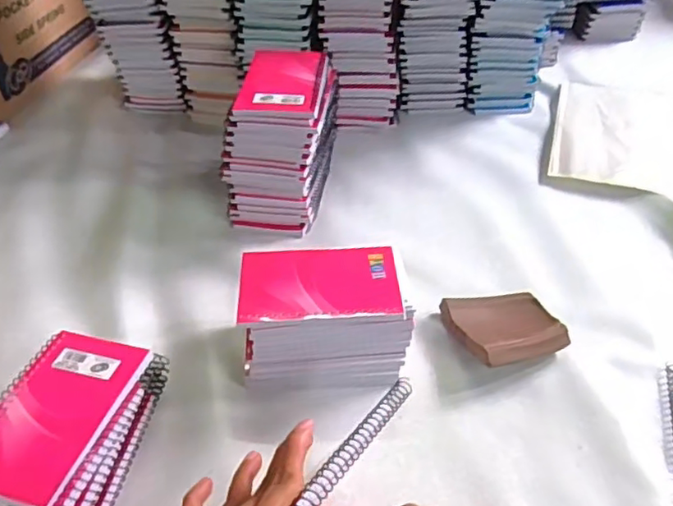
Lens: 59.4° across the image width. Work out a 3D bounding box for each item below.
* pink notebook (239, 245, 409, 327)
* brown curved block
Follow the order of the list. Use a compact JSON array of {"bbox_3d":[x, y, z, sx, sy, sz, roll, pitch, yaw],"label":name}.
[{"bbox_3d":[-0.014,0.023,0.485,0.127,0.008,0.075,-2,42,-1],"label":"pink notebook"},{"bbox_3d":[0.149,0.067,0.525,0.087,0.031,0.084,-13,42,-13],"label":"brown curved block"}]

